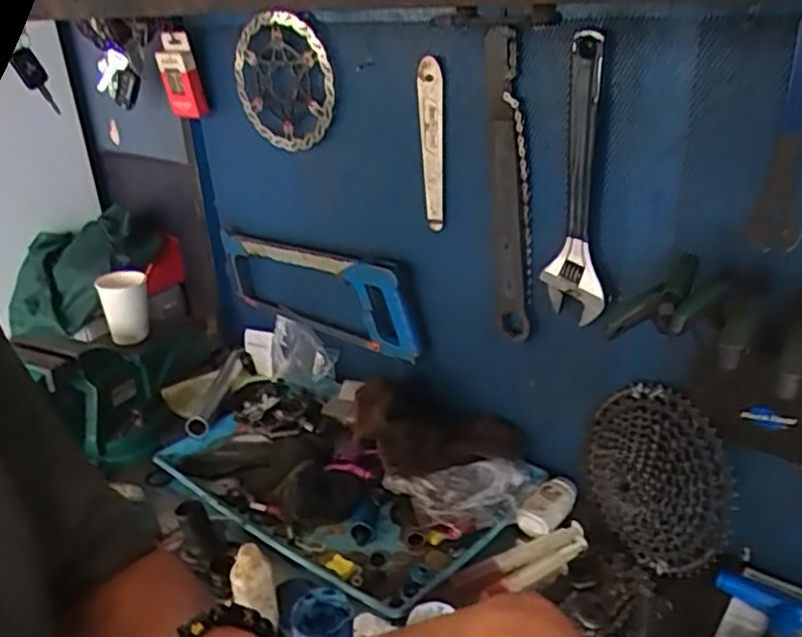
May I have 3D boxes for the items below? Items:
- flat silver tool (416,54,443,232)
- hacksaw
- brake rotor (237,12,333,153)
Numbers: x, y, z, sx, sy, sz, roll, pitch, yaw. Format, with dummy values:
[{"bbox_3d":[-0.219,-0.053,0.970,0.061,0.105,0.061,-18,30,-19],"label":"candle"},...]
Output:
[{"bbox_3d":[0.034,-0.197,0.826,0.033,0.200,0.007,25,43,36],"label":"flat silver tool"},{"bbox_3d":[-0.131,-0.038,1.065,0.380,0.140,0.030,17,31,37],"label":"hacksaw"},{"bbox_3d":[-0.155,-0.304,0.931,0.169,0.169,0.007,28,38,26],"label":"brake rotor"}]

